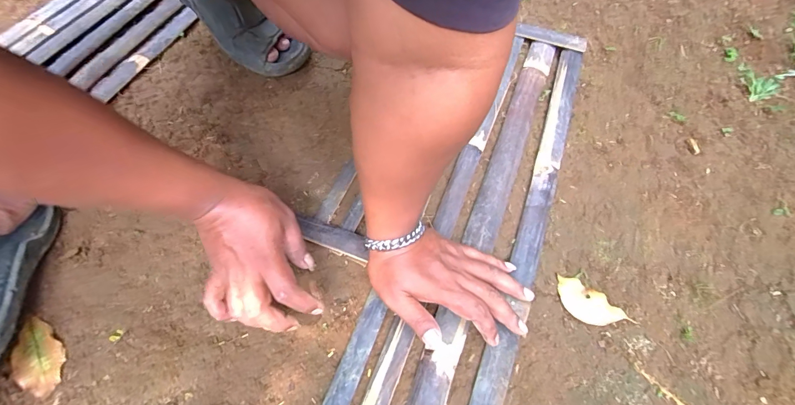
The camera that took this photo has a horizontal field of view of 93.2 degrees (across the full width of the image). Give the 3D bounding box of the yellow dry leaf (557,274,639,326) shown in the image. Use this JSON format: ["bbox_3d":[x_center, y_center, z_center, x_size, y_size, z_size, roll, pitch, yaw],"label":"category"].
[{"bbox_3d":[0.209,0.111,0.409,0.078,0.018,0.037,39,65,20],"label":"yellow dry leaf"}]

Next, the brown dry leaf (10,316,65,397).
[{"bbox_3d":[-0.363,0.155,0.379,0.042,0.005,0.084,-32,65,-20],"label":"brown dry leaf"}]

